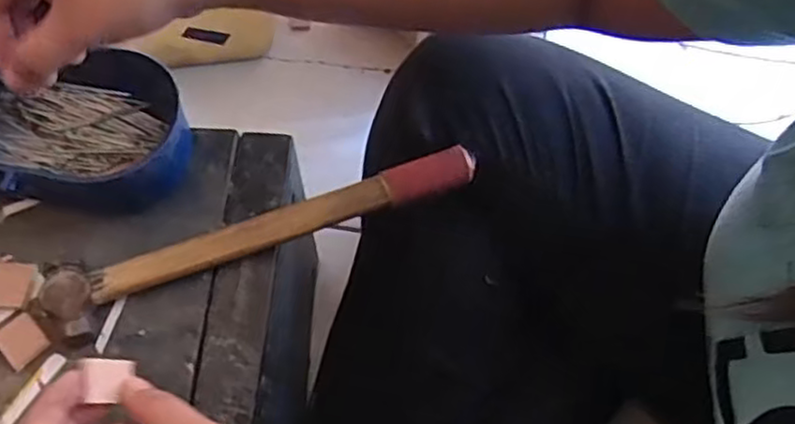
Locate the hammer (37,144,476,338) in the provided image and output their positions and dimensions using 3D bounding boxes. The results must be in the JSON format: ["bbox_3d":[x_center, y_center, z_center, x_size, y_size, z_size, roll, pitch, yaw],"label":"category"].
[{"bbox_3d":[-0.068,0.012,0.373,0.237,0.022,0.033,-18,67,-9],"label":"hammer"}]

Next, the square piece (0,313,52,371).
[{"bbox_3d":[-0.195,0.067,0.353,0.020,0.004,0.024,-37,72,-16],"label":"square piece"}]

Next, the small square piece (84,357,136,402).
[{"bbox_3d":[-0.131,0.076,0.311,0.004,0.023,0.018,-18,67,36],"label":"small square piece"}]

